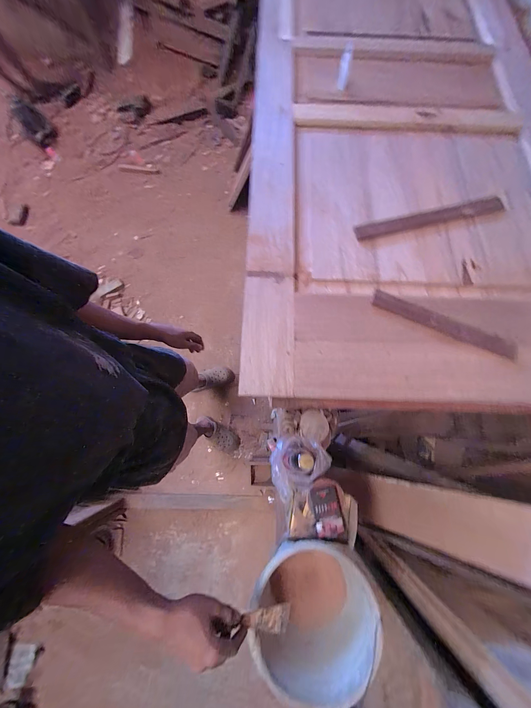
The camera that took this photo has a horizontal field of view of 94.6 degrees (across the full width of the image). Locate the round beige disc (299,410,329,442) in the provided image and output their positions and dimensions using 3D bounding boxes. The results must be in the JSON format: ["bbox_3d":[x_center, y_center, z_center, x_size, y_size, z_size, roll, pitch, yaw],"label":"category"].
[{"bbox_3d":[0.135,0.196,0.672,0.076,0.016,0.082,0,75,1],"label":"round beige disc"}]

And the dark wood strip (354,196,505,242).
[{"bbox_3d":[0.384,-0.312,0.561,0.362,0.011,0.044,-14,75,-5],"label":"dark wood strip"}]

